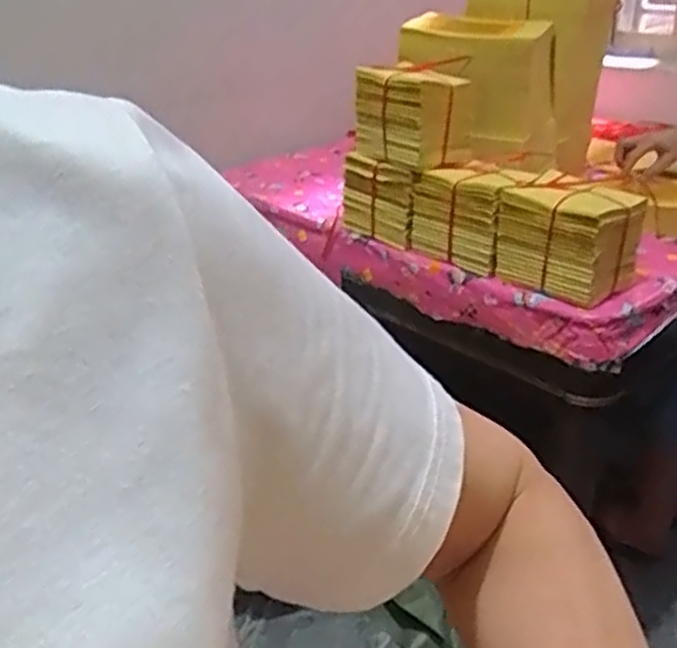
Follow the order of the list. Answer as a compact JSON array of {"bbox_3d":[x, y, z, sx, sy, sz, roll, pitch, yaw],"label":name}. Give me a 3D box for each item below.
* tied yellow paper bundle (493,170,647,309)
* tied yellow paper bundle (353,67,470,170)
[{"bbox_3d":[0.329,-0.122,1.106,0.102,0.133,0.180,-23,34,-34],"label":"tied yellow paper bundle"},{"bbox_3d":[0.113,-0.333,1.243,0.121,0.133,0.167,-24,34,-35],"label":"tied yellow paper bundle"}]

